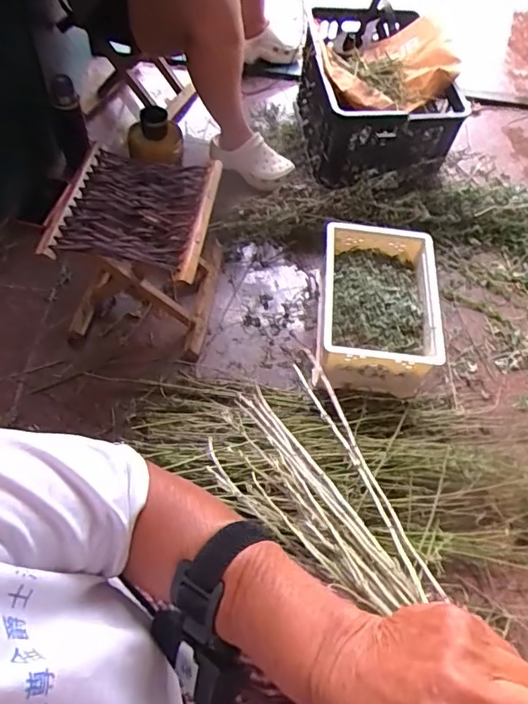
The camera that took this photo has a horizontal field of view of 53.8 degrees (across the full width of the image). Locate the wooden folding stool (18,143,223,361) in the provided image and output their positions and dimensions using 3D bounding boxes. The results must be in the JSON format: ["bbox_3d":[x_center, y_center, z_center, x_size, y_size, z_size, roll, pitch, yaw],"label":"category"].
[{"bbox_3d":[-0.262,-0.203,1.131,0.287,0.320,0.305,10,59,0],"label":"wooden folding stool"}]

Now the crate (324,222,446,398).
[{"bbox_3d":[0.252,-0.094,1.195,0.243,0.188,0.364,6,59,-3],"label":"crate"}]

